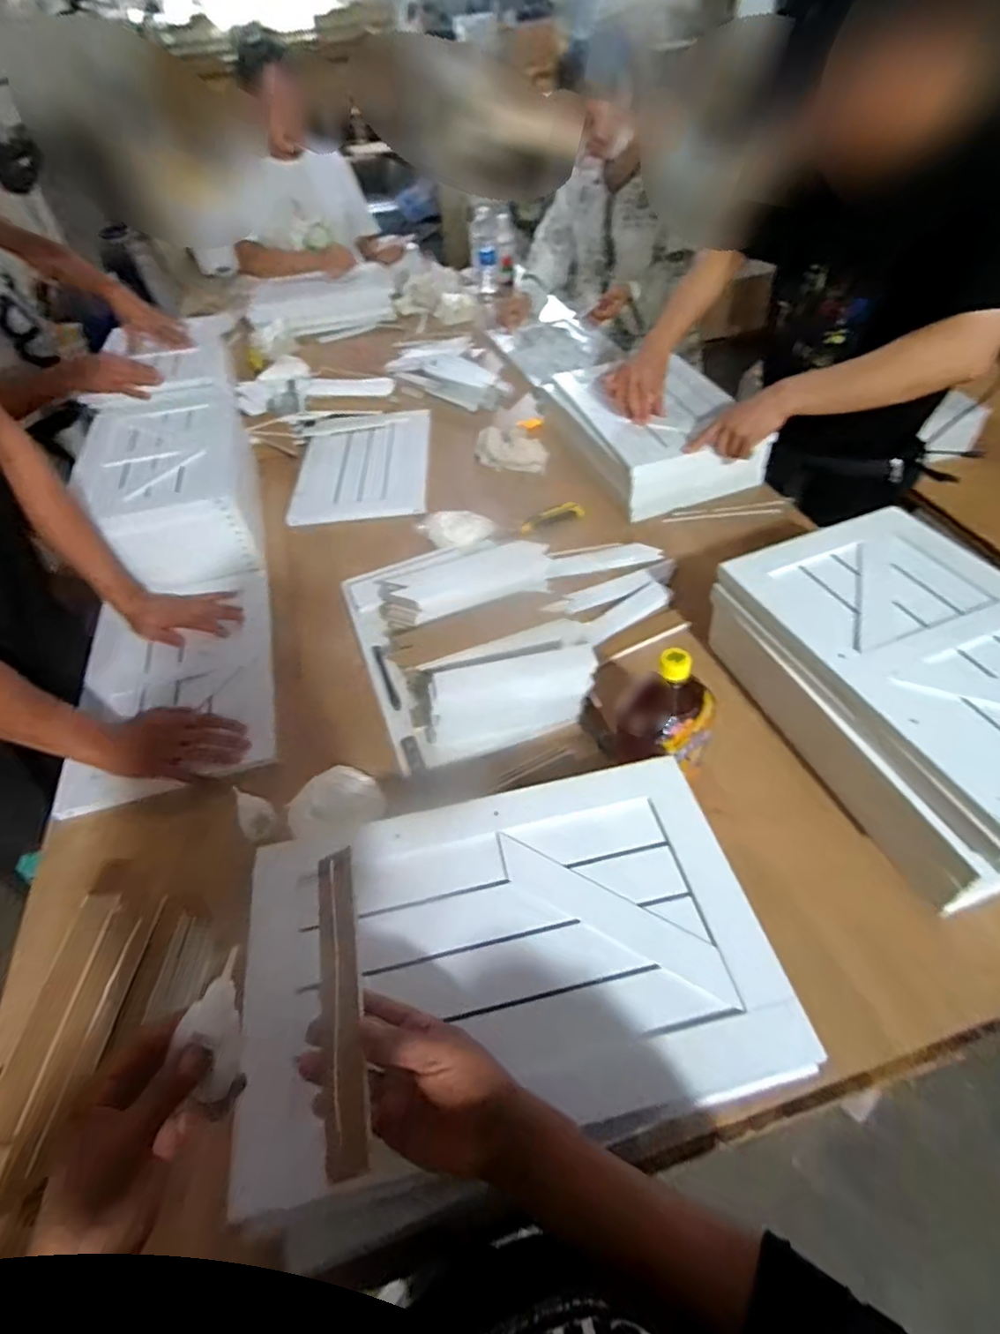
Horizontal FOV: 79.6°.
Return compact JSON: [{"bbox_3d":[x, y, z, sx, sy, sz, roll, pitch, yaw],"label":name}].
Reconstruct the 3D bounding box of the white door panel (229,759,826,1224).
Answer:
[{"bbox_3d":[0.001,0.232,0.507,0.411,0.030,0.271,-12,48,-5],"label":"white door panel"}]

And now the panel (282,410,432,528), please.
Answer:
[{"bbox_3d":[-0.298,-0.438,1.311,0.280,0.027,0.362,-4,48,2],"label":"panel"}]

